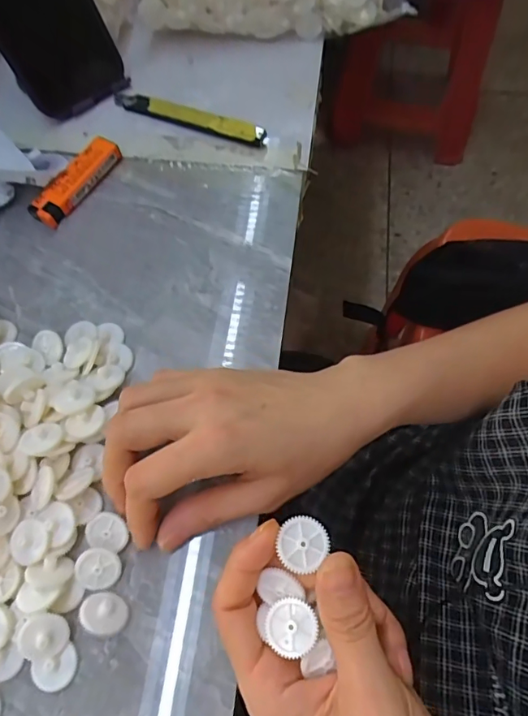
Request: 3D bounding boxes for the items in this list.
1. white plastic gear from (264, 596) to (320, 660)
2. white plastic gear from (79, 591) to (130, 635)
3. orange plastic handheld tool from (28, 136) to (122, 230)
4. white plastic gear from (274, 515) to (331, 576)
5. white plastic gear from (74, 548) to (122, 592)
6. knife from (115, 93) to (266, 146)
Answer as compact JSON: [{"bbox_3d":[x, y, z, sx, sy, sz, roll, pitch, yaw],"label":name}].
[{"bbox_3d":[0.012,0.110,0.198,0.022,0.004,0.020,12,66,7],"label":"white plastic gear"},{"bbox_3d":[-0.077,0.123,0.231,0.022,0.007,0.019,32,36,-5],"label":"white plastic gear"},{"bbox_3d":[-0.138,-0.131,0.354,0.022,0.017,0.079,30,69,15],"label":"orange plastic handheld tool"},{"bbox_3d":[0.016,0.076,0.197,0.020,0.004,0.022,36,71,17],"label":"white plastic gear"},{"bbox_3d":[-0.084,0.106,0.240,0.021,0.006,0.019,9,65,6],"label":"white plastic gear"},{"bbox_3d":[-0.061,-0.191,0.378,0.131,0.016,0.016,23,67,12],"label":"knife"}]

